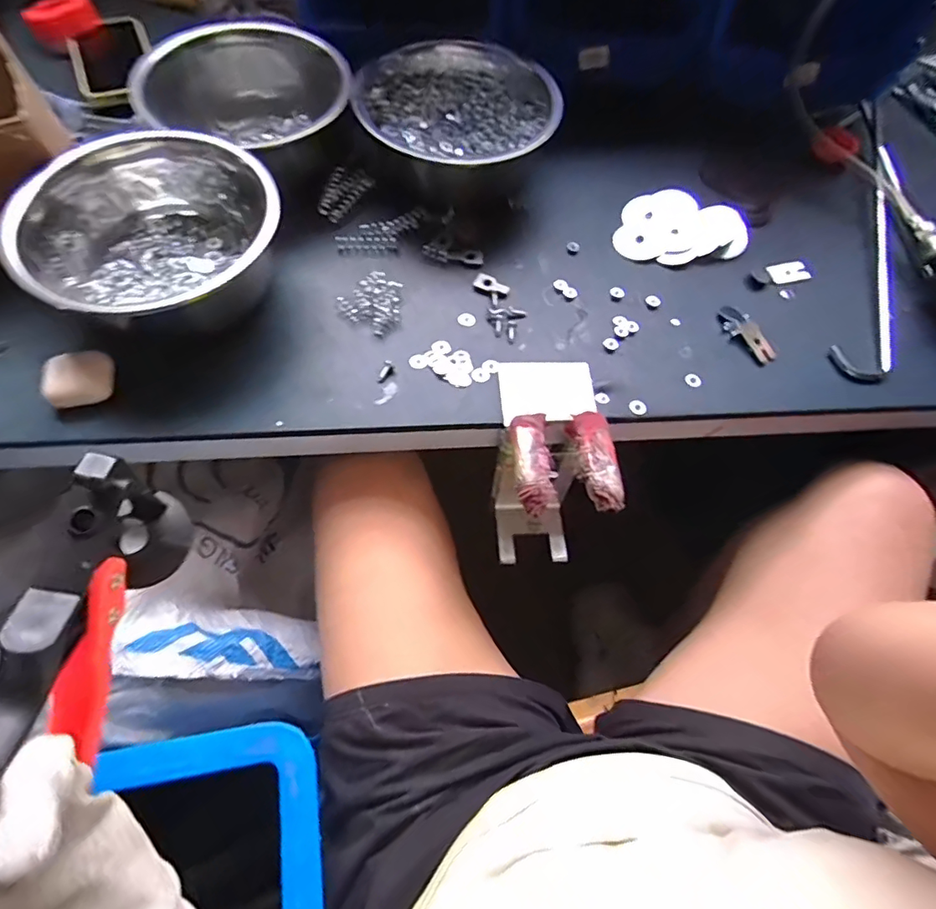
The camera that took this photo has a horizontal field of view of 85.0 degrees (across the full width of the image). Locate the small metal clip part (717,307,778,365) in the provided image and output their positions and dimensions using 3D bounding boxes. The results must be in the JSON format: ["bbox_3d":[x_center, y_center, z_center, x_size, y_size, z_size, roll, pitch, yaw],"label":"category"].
[{"bbox_3d":[0.250,-0.109,0.457,0.027,0.007,0.064,-23,68,-14],"label":"small metal clip part"}]

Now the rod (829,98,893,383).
[{"bbox_3d":[0.403,-0.226,0.508,0.048,0.010,0.361,18,70,9],"label":"rod"}]

